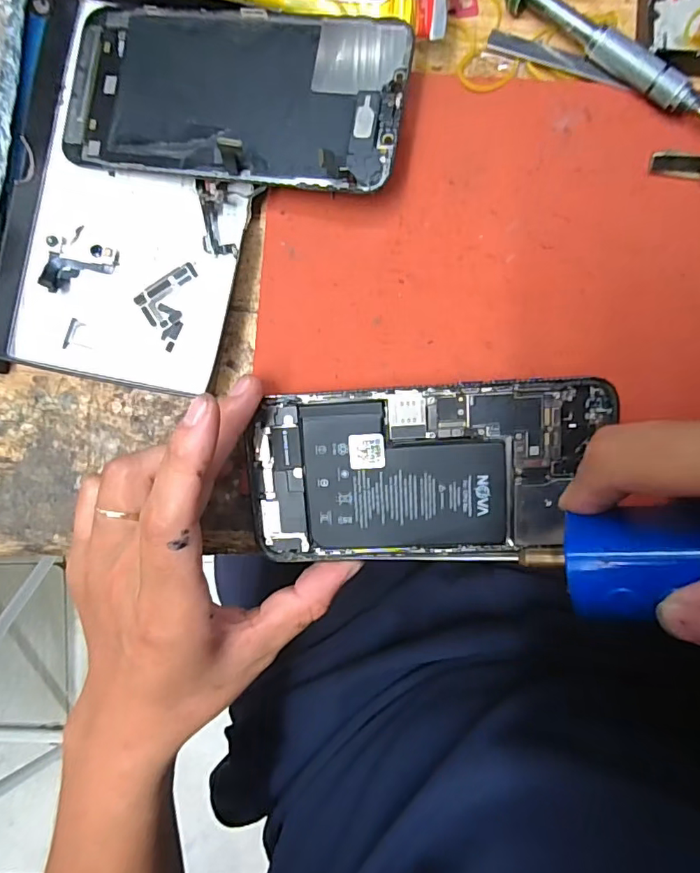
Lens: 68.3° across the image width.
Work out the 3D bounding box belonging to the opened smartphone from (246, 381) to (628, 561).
[{"bbox_3d":[0.033,0.016,0.230,0.153,0.014,0.076,-4,93,2],"label":"opened smartphone"}]

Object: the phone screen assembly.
[{"bbox_3d":[-0.053,-0.151,0.225,0.153,0.011,0.072,11,91,9],"label":"phone screen assembly"}]

